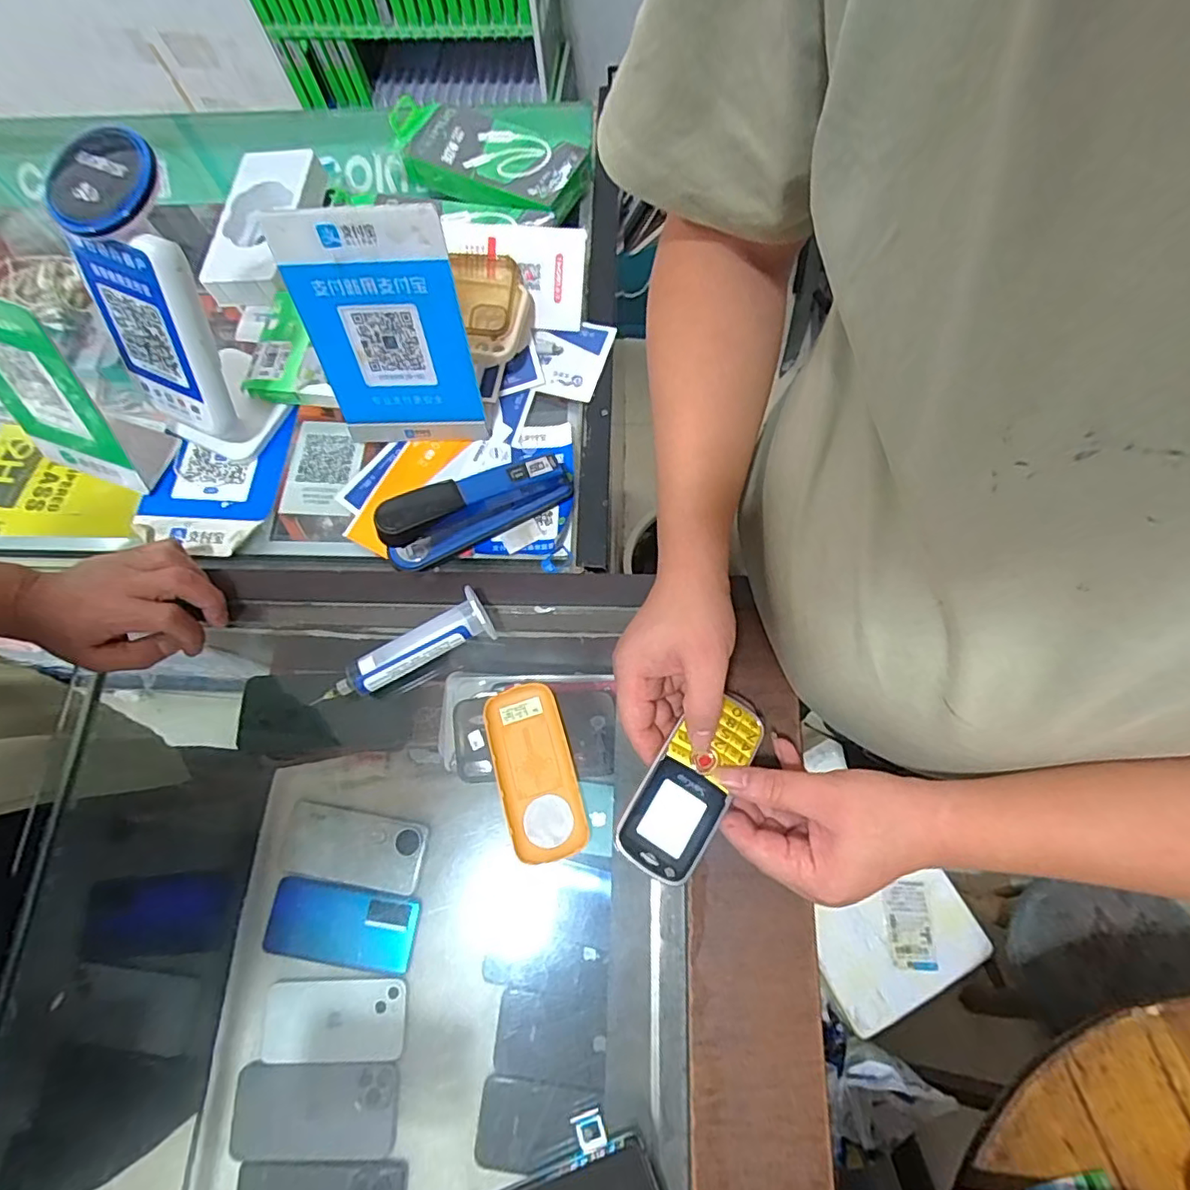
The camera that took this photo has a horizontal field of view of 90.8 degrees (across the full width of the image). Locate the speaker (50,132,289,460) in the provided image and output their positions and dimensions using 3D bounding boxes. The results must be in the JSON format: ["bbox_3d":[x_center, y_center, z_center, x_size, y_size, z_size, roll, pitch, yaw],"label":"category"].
[{"bbox_3d":[-0.320,-0.209,0.442,0.097,0.219,0.060,8,49,5],"label":"speaker"}]

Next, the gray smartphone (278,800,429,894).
[{"bbox_3d":[-0.267,0.280,0.648,0.160,0.006,0.074,9,73,5],"label":"gray smartphone"}]

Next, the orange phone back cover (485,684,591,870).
[{"bbox_3d":[-0.043,0.123,0.413,0.053,0.010,0.116,-16,72,-3],"label":"orange phone back cover"}]

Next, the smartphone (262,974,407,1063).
[{"bbox_3d":[-0.268,0.435,0.603,0.148,0.006,0.074,-3,72,1],"label":"smartphone"}]

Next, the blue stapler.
[{"bbox_3d":[-0.092,-0.069,0.454,0.147,0.053,0.034,-25,73,-5],"label":"blue stapler"}]

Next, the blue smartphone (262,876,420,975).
[{"bbox_3d":[-0.273,0.353,0.627,0.162,0.004,0.076,6,72,5],"label":"blue smartphone"}]

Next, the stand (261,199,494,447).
[{"bbox_3d":[-0.157,-0.191,0.438,0.119,0.154,0.065,0,72,2],"label":"stand"}]

